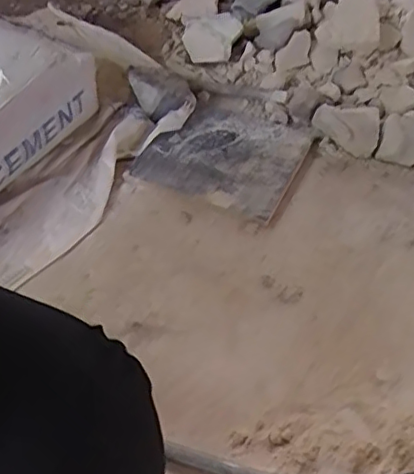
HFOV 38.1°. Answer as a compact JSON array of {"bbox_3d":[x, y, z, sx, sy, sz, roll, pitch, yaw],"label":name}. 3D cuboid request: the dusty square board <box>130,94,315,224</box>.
[{"bbox_3d":[0.039,-0.154,1.040,0.244,0.020,0.269,20,51,15],"label":"dusty square board"}]

